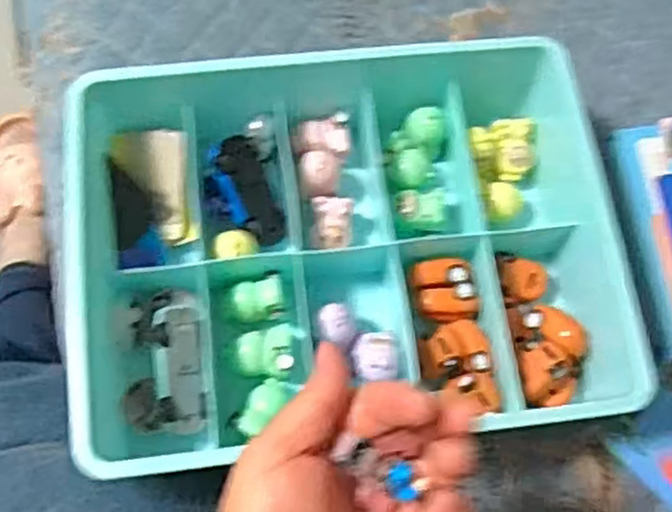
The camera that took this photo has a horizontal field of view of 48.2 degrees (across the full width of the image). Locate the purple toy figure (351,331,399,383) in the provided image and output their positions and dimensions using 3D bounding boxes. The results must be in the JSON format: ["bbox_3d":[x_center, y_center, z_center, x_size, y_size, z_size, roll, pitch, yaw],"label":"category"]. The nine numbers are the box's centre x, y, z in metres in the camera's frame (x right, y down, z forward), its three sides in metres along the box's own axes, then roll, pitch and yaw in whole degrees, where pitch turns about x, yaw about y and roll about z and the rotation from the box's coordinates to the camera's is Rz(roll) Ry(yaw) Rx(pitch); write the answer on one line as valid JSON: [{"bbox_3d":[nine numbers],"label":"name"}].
[{"bbox_3d":[0.024,0.057,0.443,0.025,0.018,0.032,4,66,-1],"label":"purple toy figure"}]

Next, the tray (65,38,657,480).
[{"bbox_3d":[0.006,-0.013,0.451,0.310,0.063,0.252,-3,66,-5],"label":"tray"}]

